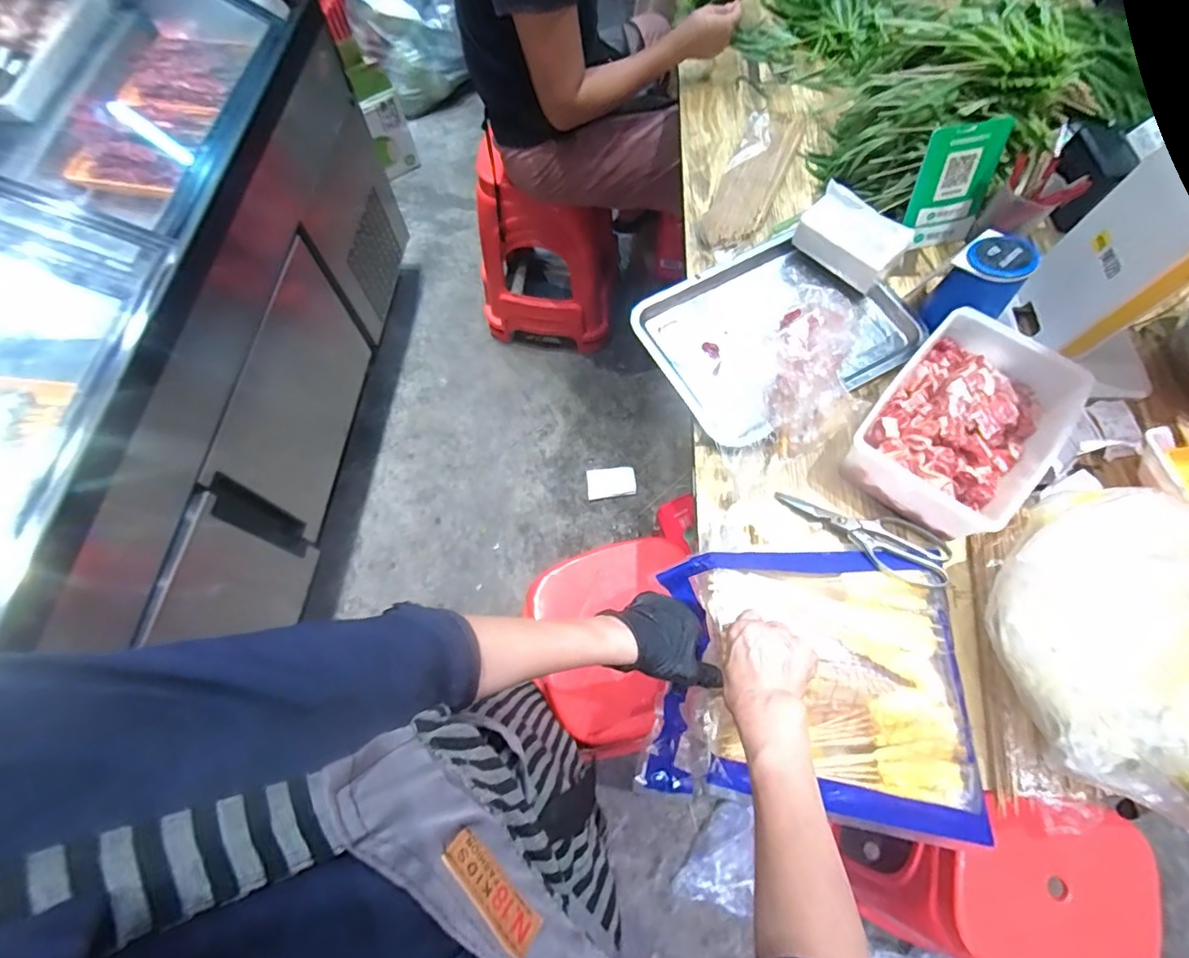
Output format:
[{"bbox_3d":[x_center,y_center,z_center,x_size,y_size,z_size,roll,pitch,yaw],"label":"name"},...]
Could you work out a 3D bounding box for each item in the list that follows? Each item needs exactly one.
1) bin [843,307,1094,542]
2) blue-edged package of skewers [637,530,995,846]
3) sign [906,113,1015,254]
[{"bbox_3d":[0.431,-0.067,0.627,0.176,0.081,0.237,39,73,14],"label":"bin"},{"bbox_3d":[0.222,0.197,0.560,0.302,0.075,0.283,4,68,1],"label":"blue-edged package of skewers"},{"bbox_3d":[0.489,-0.398,0.722,0.099,0.151,0.009,-5,44,1],"label":"sign"}]

